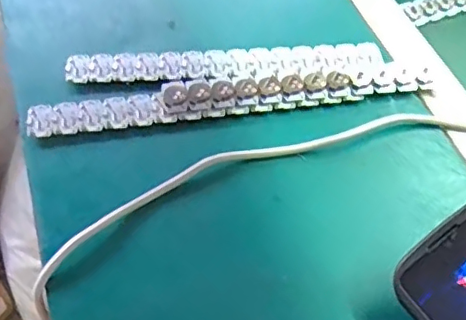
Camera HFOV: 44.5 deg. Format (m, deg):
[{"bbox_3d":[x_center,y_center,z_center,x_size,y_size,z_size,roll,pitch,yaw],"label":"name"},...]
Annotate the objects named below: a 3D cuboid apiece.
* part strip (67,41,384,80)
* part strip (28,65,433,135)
[{"bbox_3d":[-0.004,-0.079,0.462,0.248,0.009,0.034,-2,53,-6],"label":"part strip"},{"bbox_3d":[0.002,-0.051,0.439,0.303,0.013,0.033,-6,53,-8],"label":"part strip"}]

